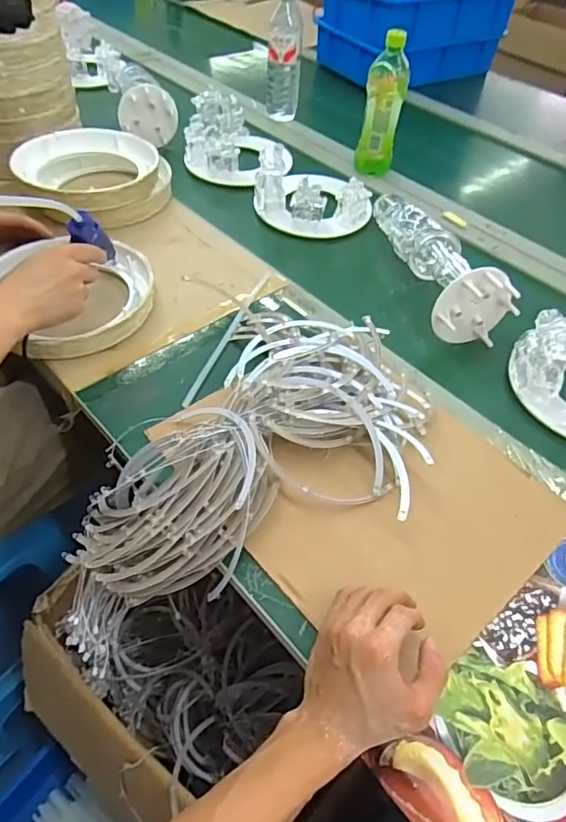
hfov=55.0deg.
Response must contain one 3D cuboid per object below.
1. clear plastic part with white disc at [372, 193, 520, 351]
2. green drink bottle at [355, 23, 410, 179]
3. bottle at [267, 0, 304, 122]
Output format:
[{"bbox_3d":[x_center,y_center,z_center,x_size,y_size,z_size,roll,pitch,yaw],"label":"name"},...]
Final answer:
[{"bbox_3d":[0.199,-0.231,0.767,0.092,0.091,0.318,-11,52,-14],"label":"clear plastic part with white disc"},{"bbox_3d":[0.170,-0.515,0.921,0.065,0.205,0.055,6,49,0],"label":"green drink bottle"},{"bbox_3d":[0.002,-0.684,1.048,0.068,0.206,0.074,2,50,-3],"label":"bottle"}]

